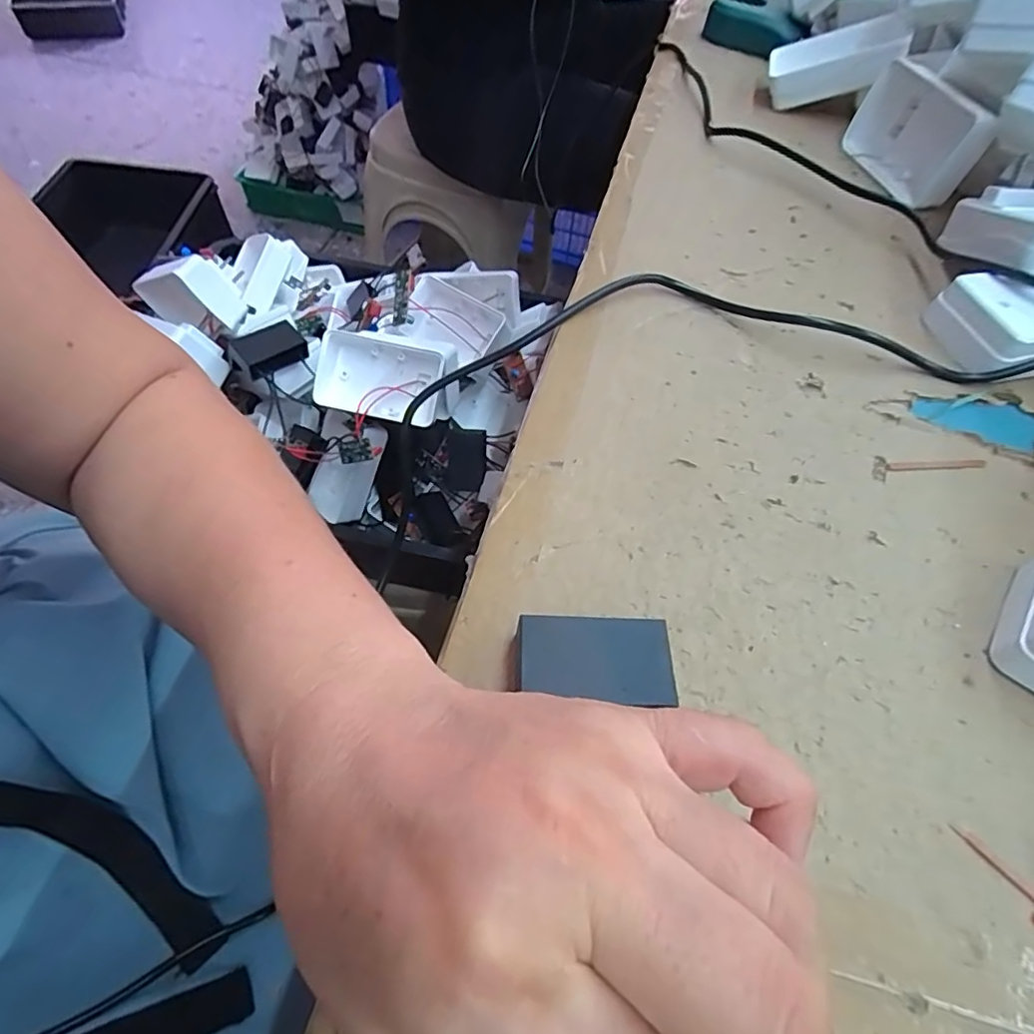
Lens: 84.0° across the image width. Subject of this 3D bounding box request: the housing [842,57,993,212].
[{"bbox_3d":[0.257,-0.247,0.371,0.027,0.054,0.092,-8,59,-9],"label":"housing"}]

